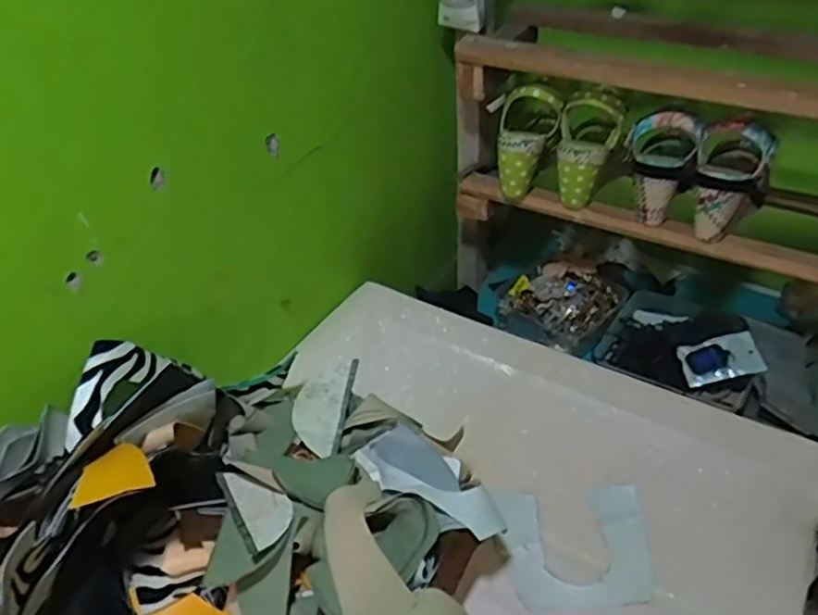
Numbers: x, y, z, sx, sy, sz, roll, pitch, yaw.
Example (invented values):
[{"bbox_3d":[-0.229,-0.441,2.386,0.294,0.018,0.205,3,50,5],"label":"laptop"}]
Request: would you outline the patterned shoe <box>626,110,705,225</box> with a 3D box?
[{"bbox_3d":[0.311,-0.182,0.833,0.083,0.129,0.096,12,41,18],"label":"patterned shoe"}]

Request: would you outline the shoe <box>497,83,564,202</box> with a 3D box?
[{"bbox_3d":[0.150,-0.220,0.900,0.081,0.151,0.072,25,23,28],"label":"shoe"}]

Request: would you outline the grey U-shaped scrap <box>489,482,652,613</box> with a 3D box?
[{"bbox_3d":[0.163,0.228,0.652,0.139,0.006,0.127,-4,40,-3],"label":"grey U-shaped scrap"}]

